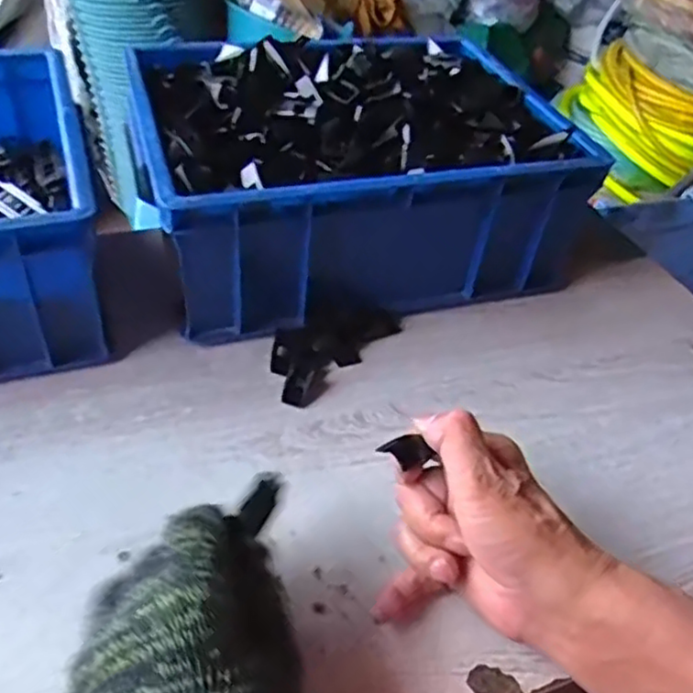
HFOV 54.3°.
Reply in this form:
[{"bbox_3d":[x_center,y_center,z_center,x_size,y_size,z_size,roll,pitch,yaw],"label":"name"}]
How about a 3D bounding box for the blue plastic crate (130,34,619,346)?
[{"bbox_3d":[0.002,-0.149,0.580,0.336,0.141,0.246,-9,45,-17],"label":"blue plastic crate"}]

